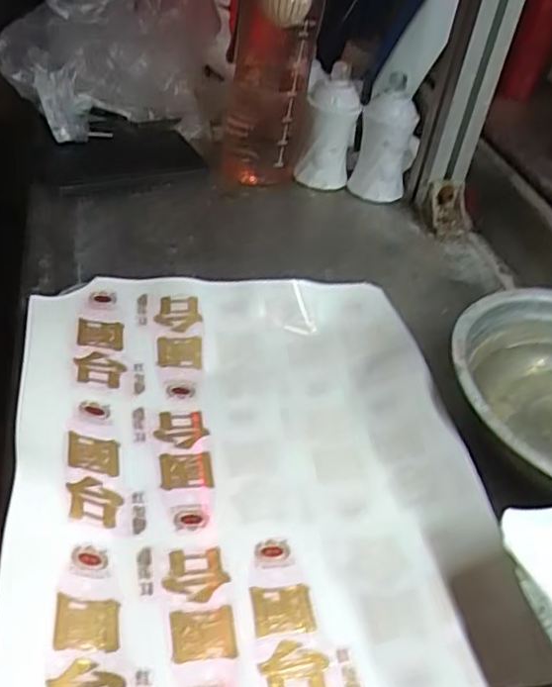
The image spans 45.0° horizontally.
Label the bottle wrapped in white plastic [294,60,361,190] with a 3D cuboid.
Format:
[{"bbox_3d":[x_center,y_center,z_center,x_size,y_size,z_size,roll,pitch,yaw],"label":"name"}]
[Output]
[{"bbox_3d":[0.056,-0.225,0.698,0.055,0.114,0.068,10,40,4],"label":"bottle wrapped in white plastic"}]

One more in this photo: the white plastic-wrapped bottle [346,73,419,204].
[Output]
[{"bbox_3d":[0.112,-0.206,0.686,0.059,0.109,0.051,0,40,-7],"label":"white plastic-wrapped bottle"}]

